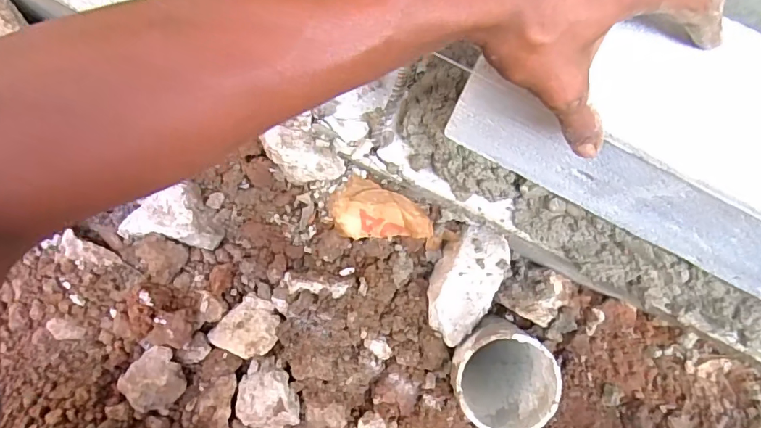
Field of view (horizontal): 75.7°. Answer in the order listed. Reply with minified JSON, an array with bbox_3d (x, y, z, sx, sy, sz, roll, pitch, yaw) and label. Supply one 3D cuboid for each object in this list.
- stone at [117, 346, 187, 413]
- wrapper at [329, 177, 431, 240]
[{"bbox_3d":[-0.257,0.190,0.554,0.065,0.030,0.061,-45,87,-3],"label":"stone"},{"bbox_3d":[0.001,0.006,0.593,0.120,0.026,0.067,23,86,2],"label":"wrapper"}]

